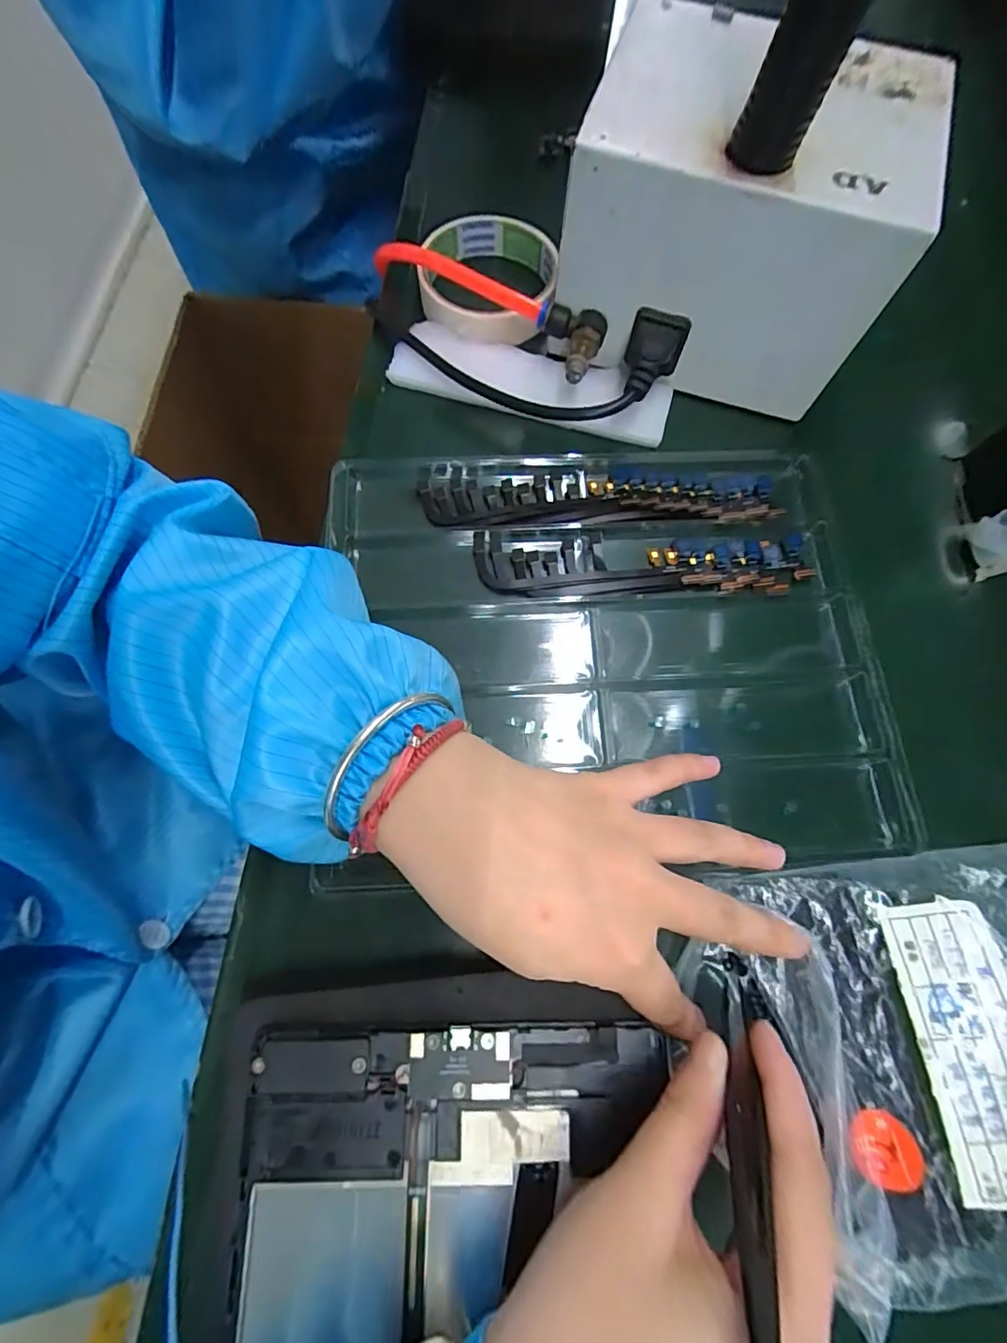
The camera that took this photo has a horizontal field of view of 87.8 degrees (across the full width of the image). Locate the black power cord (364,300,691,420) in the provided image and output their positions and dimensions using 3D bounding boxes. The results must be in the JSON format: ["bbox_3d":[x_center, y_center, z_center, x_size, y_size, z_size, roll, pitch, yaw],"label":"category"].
[{"bbox_3d":[0.003,-0.171,0.288,0.178,0.046,0.060,17,75,4],"label":"black power cord"}]

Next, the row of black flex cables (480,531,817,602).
[{"bbox_3d":[0.071,-0.053,0.271,0.169,0.009,0.035,1,73,-3],"label":"row of black flex cables"}]

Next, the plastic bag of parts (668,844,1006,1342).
[{"bbox_3d":[0.158,0.145,0.195,0.147,0.030,0.139,-8,73,0],"label":"plastic bag of parts"}]

